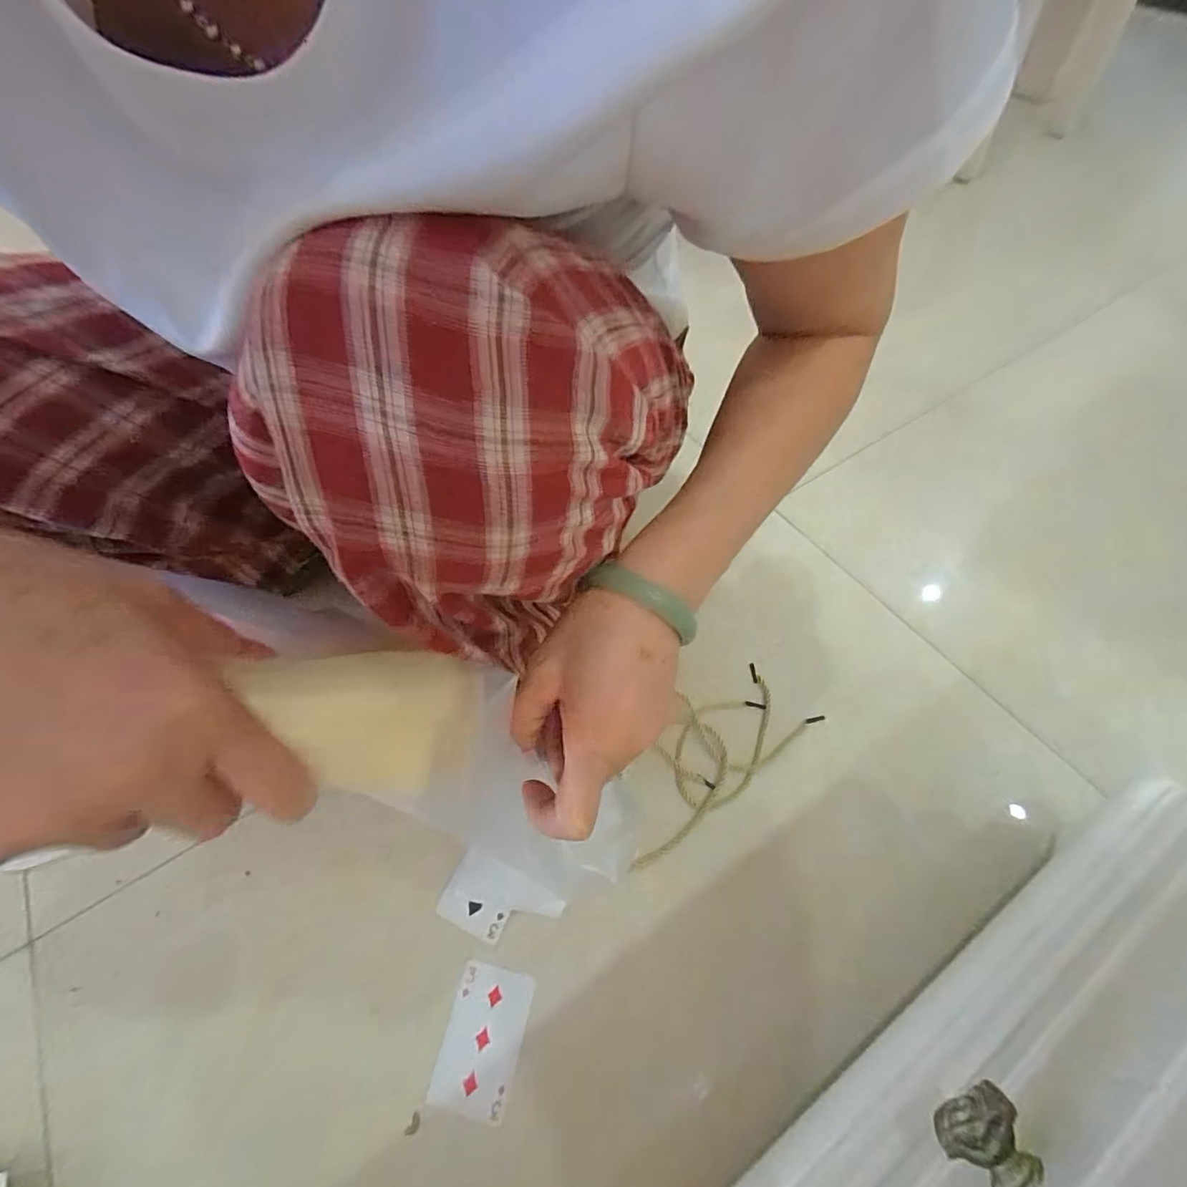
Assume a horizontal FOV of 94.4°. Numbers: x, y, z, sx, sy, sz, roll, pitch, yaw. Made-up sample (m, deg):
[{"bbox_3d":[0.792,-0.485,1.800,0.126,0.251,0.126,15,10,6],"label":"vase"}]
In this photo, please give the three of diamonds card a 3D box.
[{"bbox_3d":[-0.080,0.320,0.396,0.055,0.004,0.085,9,57,10],"label":"three of diamonds card"}]

